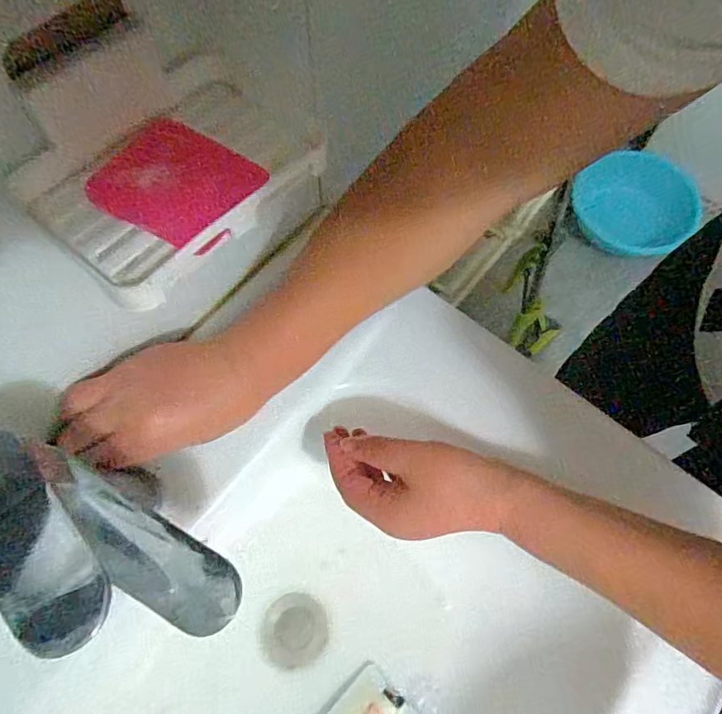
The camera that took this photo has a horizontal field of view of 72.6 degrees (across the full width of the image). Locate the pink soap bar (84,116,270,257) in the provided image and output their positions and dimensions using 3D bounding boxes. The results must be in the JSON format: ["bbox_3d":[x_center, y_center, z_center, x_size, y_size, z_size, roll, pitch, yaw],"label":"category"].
[{"bbox_3d":[-0.083,-0.080,0.225,0.063,0.010,0.057,25,69,9],"label":"pink soap bar"}]

